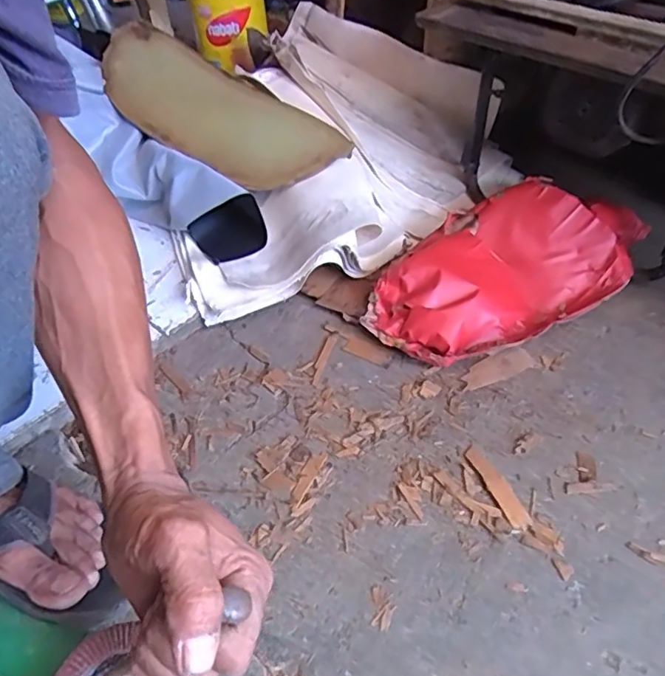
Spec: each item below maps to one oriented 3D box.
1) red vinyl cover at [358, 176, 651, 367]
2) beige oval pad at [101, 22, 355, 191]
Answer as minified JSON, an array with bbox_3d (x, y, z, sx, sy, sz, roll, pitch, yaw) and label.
[{"bbox_3d":[0.205,-0.090,0.683,0.358,0.086,0.198,-26,51,-21],"label":"red vinyl cover"},{"bbox_3d":[-0.179,-0.325,0.794,0.419,0.022,0.158,37,74,20],"label":"beige oval pad"}]

